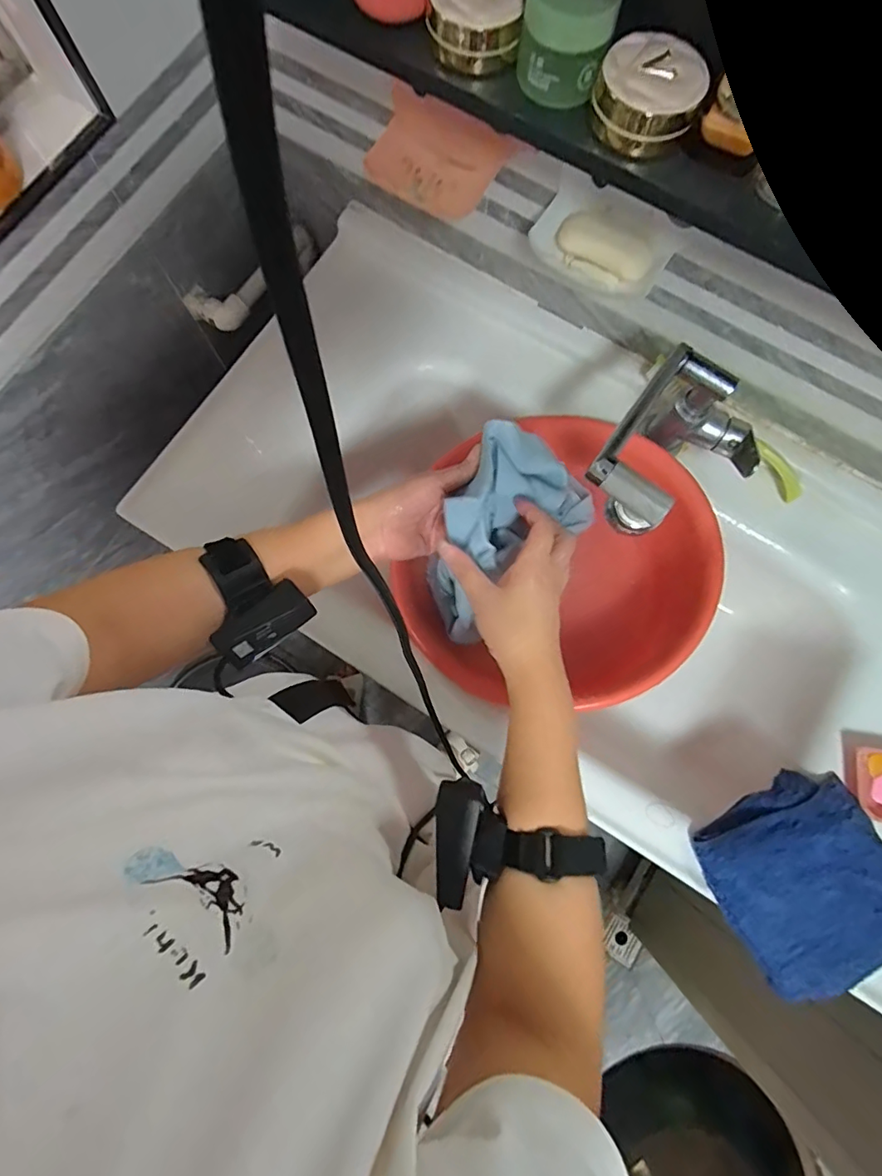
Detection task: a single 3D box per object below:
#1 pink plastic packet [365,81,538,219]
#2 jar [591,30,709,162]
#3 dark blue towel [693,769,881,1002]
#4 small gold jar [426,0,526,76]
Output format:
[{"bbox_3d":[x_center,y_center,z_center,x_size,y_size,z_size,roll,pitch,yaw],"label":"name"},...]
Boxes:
[{"bbox_3d":[0.003,-0.446,0.534,0.150,0.018,0.083,27,122,1],"label":"pink plastic packet"},{"bbox_3d":[0.147,-0.348,0.362,0.072,0.036,0.063,19,78,4],"label":"jar"},{"bbox_3d":[0.385,0.308,0.533,0.187,0.033,0.181,-30,80,-7],"label":"dark blue towel"},{"bbox_3d":[0.026,-0.428,0.381,0.067,0.037,0.062,0,78,-1],"label":"small gold jar"}]

